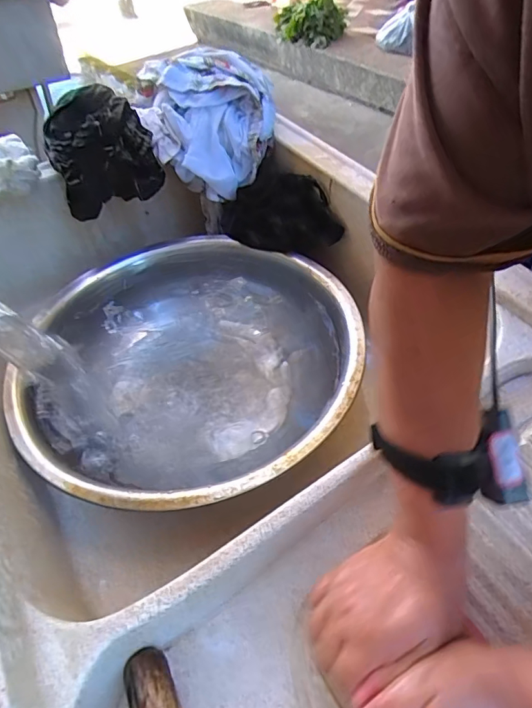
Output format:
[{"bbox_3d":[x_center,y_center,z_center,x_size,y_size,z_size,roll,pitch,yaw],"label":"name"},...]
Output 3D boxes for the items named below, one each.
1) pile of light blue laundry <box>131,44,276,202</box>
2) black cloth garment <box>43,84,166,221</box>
[{"bbox_3d":[-0.085,-0.340,0.676,0.186,0.138,0.174,-16,51,-12],"label":"pile of light blue laundry"},{"bbox_3d":[-0.219,-0.276,0.626,0.134,0.111,0.125,-16,51,-12],"label":"black cloth garment"}]

